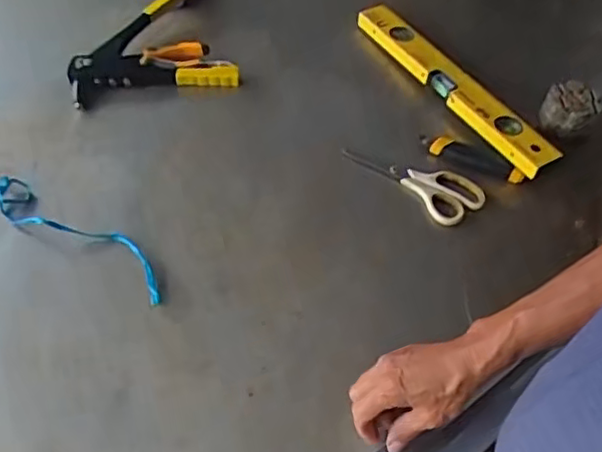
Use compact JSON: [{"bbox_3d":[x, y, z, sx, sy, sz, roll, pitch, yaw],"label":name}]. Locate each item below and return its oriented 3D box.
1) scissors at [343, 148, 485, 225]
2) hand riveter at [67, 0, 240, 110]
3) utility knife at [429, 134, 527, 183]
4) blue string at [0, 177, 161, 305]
[{"bbox_3d":[0.147,-0.065,0.823,0.181,0.011,0.076,30,58,16],"label":"scissors"},{"bbox_3d":[-0.229,-0.271,0.934,0.230,0.034,0.197,-14,57,-13],"label":"hand riveter"},{"bbox_3d":[0.236,-0.092,0.846,0.124,0.012,0.038,22,57,11],"label":"utility knife"},{"bbox_3d":[-0.271,0.007,0.743,0.268,0.018,0.084,19,56,10],"label":"blue string"}]

